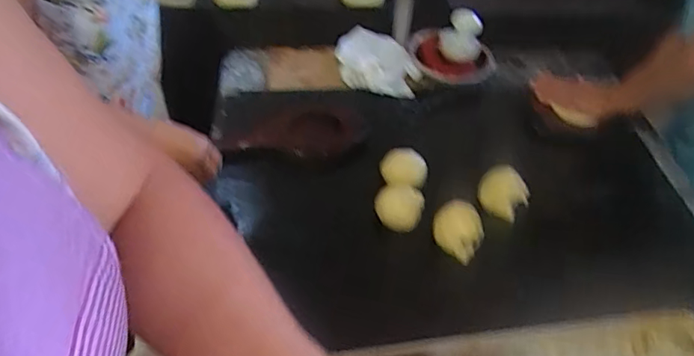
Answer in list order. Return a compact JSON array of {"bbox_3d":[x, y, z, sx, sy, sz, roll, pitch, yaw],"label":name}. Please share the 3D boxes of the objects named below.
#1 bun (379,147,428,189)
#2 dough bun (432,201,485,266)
[{"bbox_3d":[0.099,-0.013,0.852,0.076,0.041,0.071,-8,49,-12],"label":"bun"},{"bbox_3d":[0.174,0.080,0.781,0.075,0.080,0.062,29,52,20],"label":"dough bun"}]

